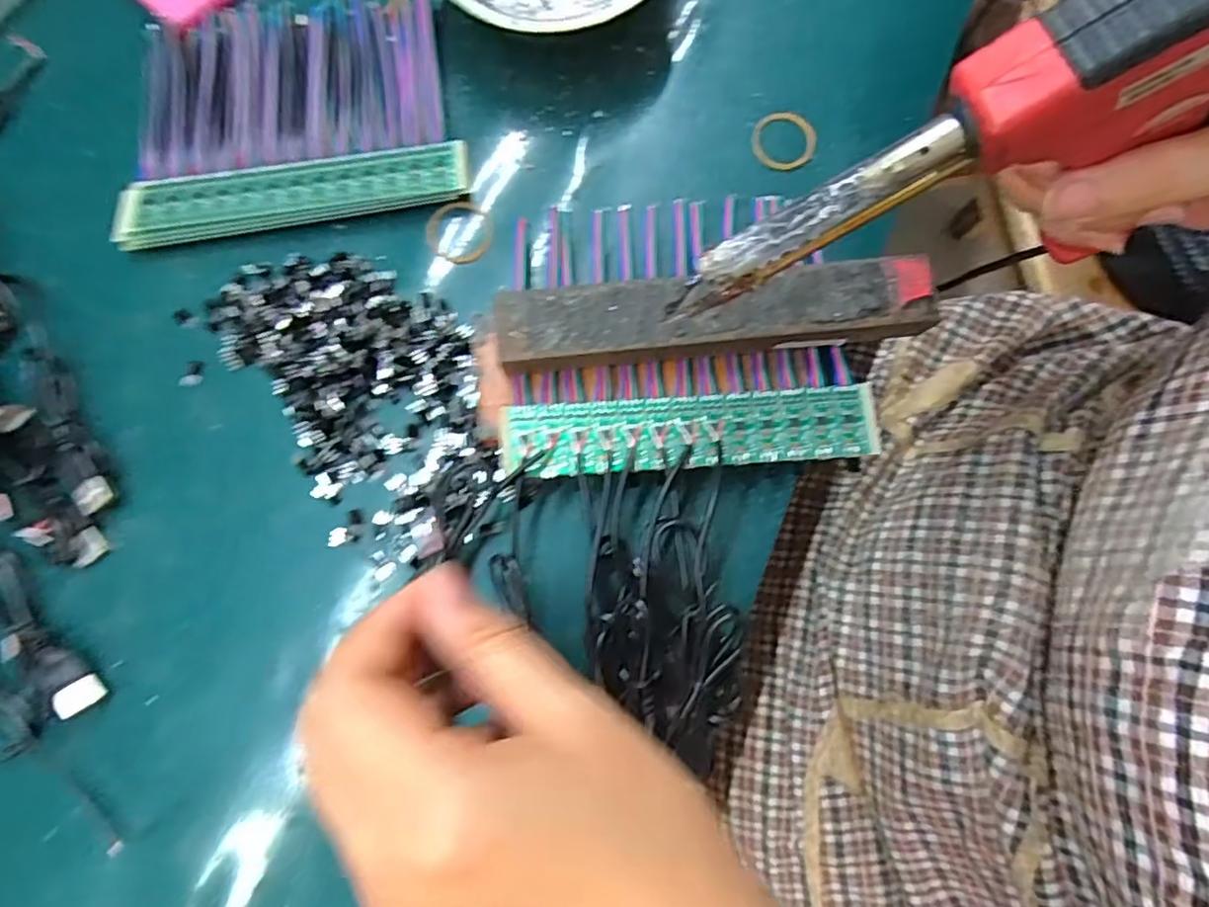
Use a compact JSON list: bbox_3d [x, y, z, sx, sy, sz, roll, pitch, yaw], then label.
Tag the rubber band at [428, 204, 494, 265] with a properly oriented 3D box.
[{"bbox_3d":[-0.073,-0.112,0.308,0.033,0.004,0.033,0,78,0],"label":"rubber band"}]

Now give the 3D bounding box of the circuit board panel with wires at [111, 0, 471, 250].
[{"bbox_3d":[-0.164,-0.179,0.317,0.163,0.012,0.136,-12,78,-3],"label":"circuit board panel with wires"}]

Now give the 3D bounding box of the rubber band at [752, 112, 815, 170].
[{"bbox_3d":[0.094,-0.164,0.318,0.033,0.004,0.033,-1,78,0],"label":"rubber band"}]

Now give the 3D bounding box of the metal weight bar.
[{"bbox_3d":[0.048,-0.059,0.269,0.185,0.022,0.034,-5,78,-1],"label":"metal weight bar"}]

